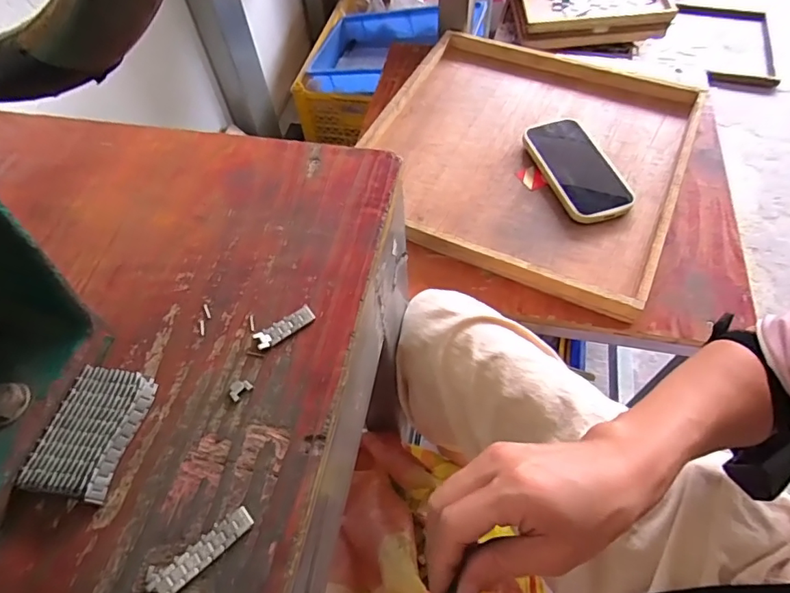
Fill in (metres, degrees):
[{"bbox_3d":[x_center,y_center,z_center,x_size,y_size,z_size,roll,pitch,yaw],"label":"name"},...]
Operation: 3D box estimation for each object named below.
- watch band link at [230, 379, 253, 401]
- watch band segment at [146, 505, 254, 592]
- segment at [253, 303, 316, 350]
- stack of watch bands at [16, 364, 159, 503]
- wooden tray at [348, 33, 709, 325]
[{"bbox_3d":[-0.090,0.053,0.285,0.012,0.004,0.011,-38,64,-19],"label":"watch band link"},{"bbox_3d":[-0.094,0.123,0.241,0.051,0.005,0.016,-37,63,-19],"label":"watch band segment"},{"bbox_3d":[-0.068,0.019,0.304,0.038,0.004,0.013,-33,62,-16],"label":"segment"},{"bbox_3d":[-0.166,0.074,0.271,0.042,0.013,0.068,10,59,9],"label":"stack of watch bands"},{"bbox_3d":[0.174,-0.201,0.669,0.391,0.029,0.399,22,62,16],"label":"wooden tray"}]

